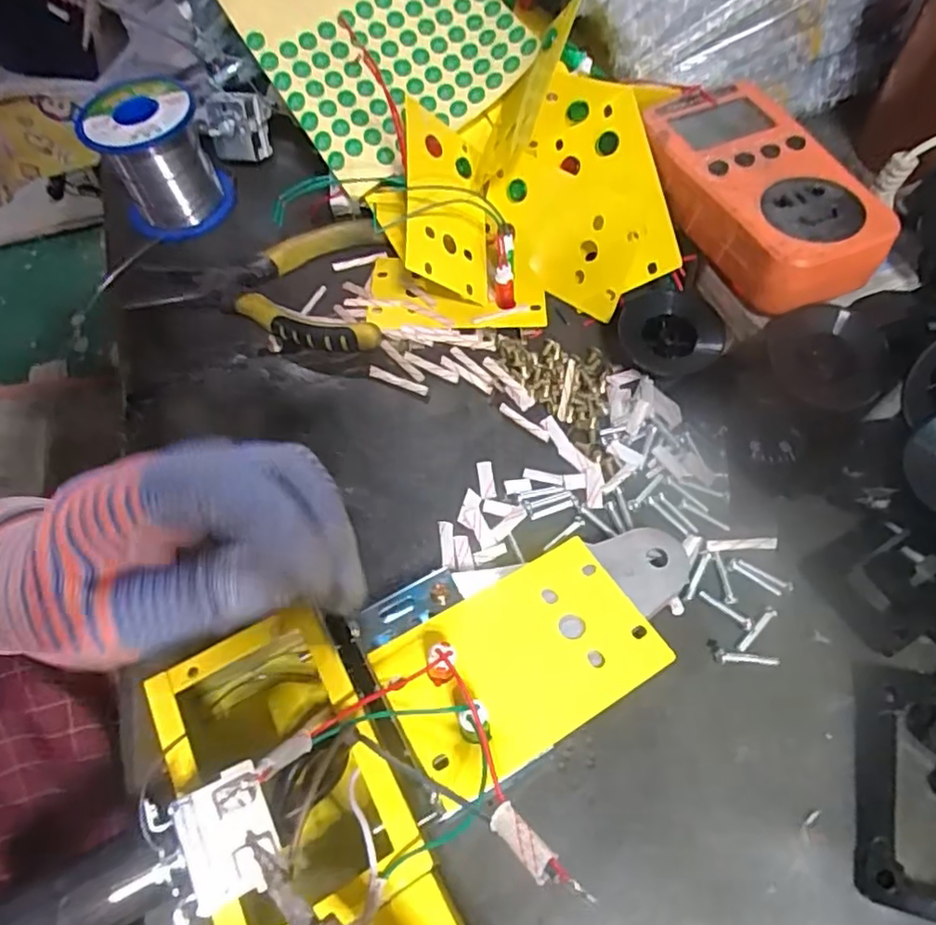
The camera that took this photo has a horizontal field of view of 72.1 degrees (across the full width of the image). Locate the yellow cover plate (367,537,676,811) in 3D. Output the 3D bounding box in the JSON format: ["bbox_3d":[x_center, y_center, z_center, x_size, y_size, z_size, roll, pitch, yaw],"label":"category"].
[{"bbox_3d":[0.019,0.071,0.232,0.094,0.005,0.058,-27,60,-18],"label":"yellow cover plate"}]

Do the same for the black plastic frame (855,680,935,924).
[{"bbox_3d":[0.159,0.115,0.217,0.042,0.017,0.071,14,63,12],"label":"black plastic frame"}]

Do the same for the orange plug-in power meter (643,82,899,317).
[{"bbox_3d":[0.136,-0.128,0.308,0.068,0.037,0.129,-21,61,-8],"label":"orange plug-in power meter"}]

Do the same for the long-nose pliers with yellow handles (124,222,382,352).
[{"bbox_3d":[-0.119,-0.091,0.354,0.139,0.014,0.083,-6,61,1],"label":"long-nose pliers with yellow handles"}]

